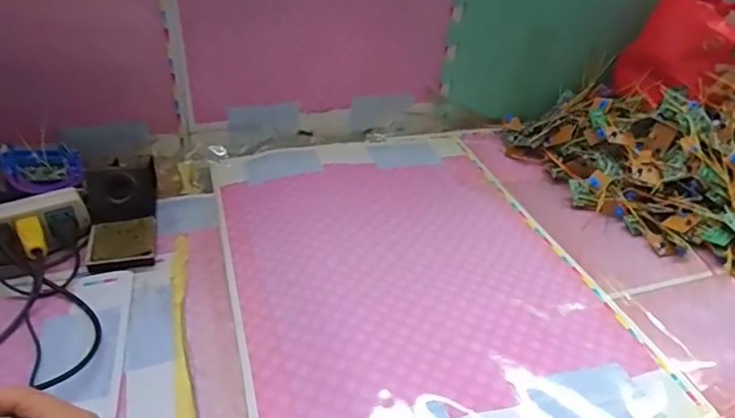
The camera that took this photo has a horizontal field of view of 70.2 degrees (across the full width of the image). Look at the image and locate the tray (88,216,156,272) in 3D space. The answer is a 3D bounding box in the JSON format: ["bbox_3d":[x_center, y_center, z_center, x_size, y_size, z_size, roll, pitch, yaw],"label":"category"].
[{"bbox_3d":[-0.280,0.043,0.598,0.070,0.028,0.065,-6,36,-14],"label":"tray"}]

